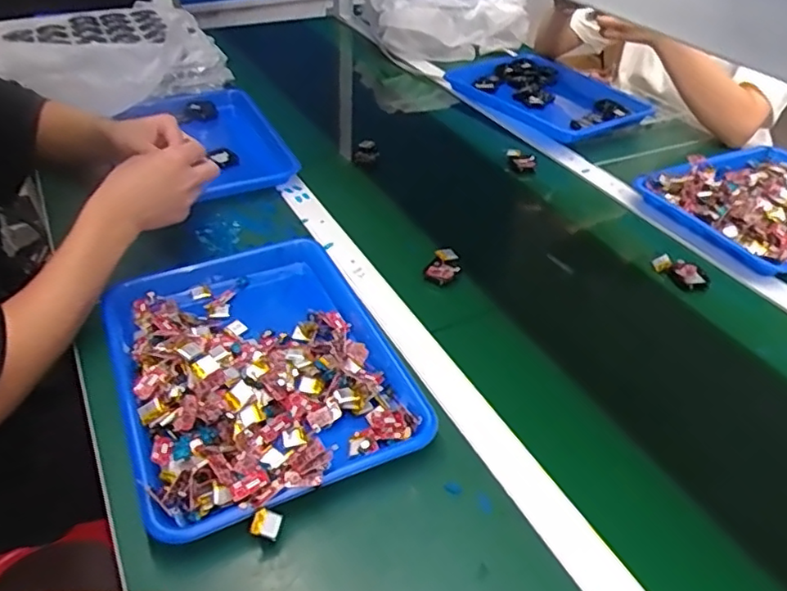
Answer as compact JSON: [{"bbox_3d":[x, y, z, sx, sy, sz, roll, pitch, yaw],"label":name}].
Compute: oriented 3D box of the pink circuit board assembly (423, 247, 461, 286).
[{"bbox_3d":[0.063,-0.038,0.749,0.034,0.022,0.053,20,43,20],"label":"pink circuit board assembly"}]

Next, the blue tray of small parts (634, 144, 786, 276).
[{"bbox_3d":[0.543,-0.137,0.868,0.322,0.027,0.236,-18,44,-22],"label":"blue tray of small parts"}]

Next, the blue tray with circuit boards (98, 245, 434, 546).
[{"bbox_3d":[-0.134,0.066,0.611,0.266,0.053,0.336,-18,44,-23],"label":"blue tray with circuit boards"}]

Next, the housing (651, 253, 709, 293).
[{"bbox_3d":[0.357,-0.029,0.757,0.031,0.019,0.067,-21,45,-25],"label":"housing"}]

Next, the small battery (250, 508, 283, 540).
[{"bbox_3d":[-0.097,0.177,0.471,0.006,0.025,0.020,-9,53,49],"label":"small battery"}]

